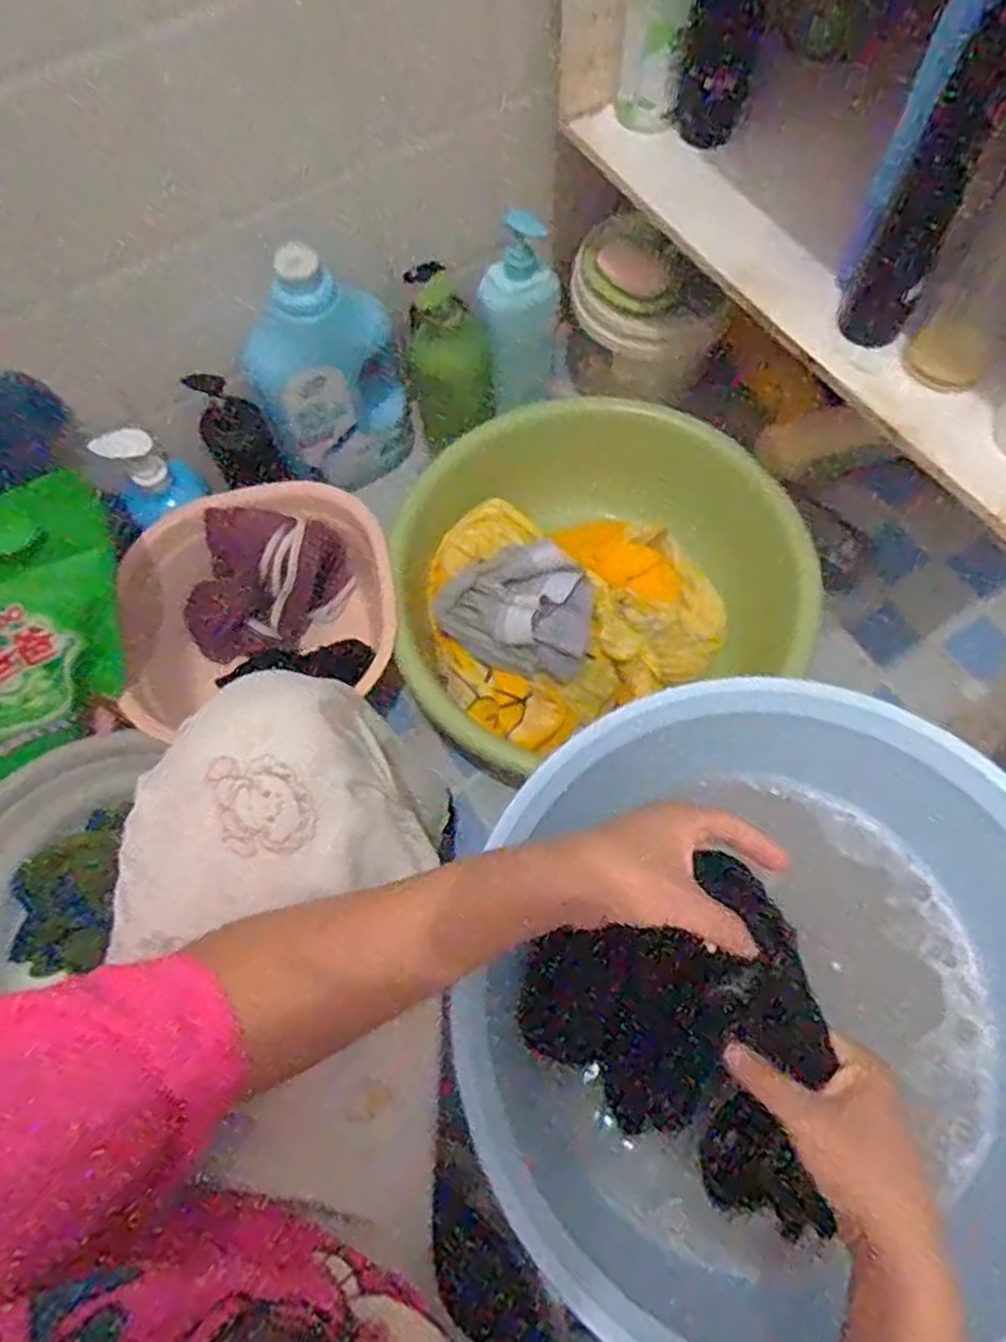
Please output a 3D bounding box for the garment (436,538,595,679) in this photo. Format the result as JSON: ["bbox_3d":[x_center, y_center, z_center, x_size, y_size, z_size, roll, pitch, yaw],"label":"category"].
[{"bbox_3d":[0.011,-0.057,0.751,0.149,0.068,0.115,0,65,3],"label":"garment"}]

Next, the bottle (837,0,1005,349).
[{"bbox_3d":[0.283,-0.318,0.512,0.045,0.214,0.043,23,69,13],"label":"bottle"}]

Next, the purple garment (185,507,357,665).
[{"bbox_3d":[-0.245,-0.093,0.800,0.171,0.094,0.135,-7,65,0],"label":"purple garment"}]

